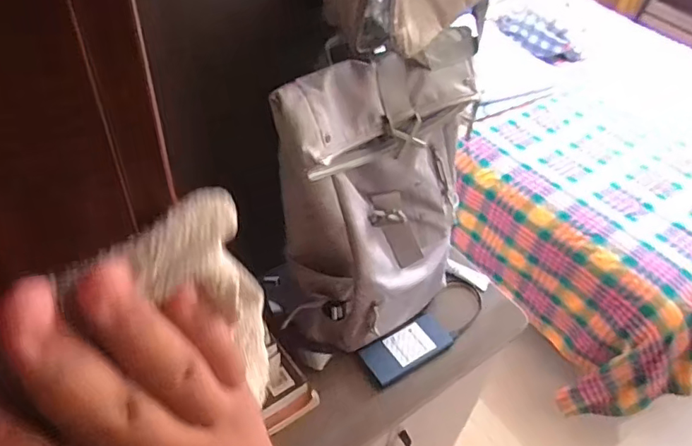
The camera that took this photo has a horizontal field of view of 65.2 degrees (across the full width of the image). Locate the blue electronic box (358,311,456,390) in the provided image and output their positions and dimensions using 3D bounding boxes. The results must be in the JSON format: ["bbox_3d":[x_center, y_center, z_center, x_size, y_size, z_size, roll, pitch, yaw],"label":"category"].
[{"bbox_3d":[0.102,0.204,0.886,0.156,0.019,0.070,-25,53,-26],"label":"blue electronic box"}]

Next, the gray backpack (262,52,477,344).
[{"bbox_3d":[0.059,-0.022,0.776,0.303,0.415,0.147,-30,56,-30],"label":"gray backpack"}]

